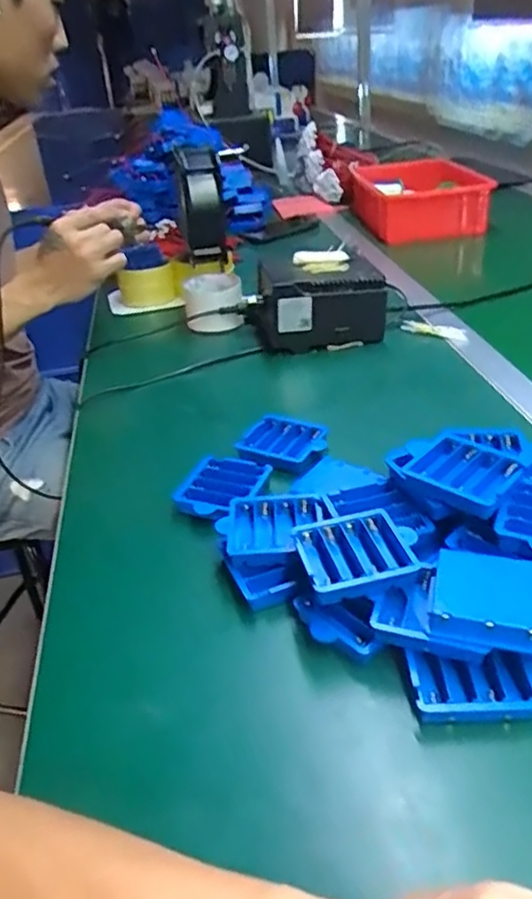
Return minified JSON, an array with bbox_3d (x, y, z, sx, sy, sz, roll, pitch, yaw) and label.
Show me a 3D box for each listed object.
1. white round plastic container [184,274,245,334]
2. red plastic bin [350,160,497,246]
[{"bbox_3d":[-0.071,-0.203,0.883,0.076,0.069,0.087,-7,31,-5],"label":"white round plastic container"},{"bbox_3d":[0.274,-0.460,1.206,0.219,0.099,0.276,-2,33,5],"label":"red plastic bin"}]

